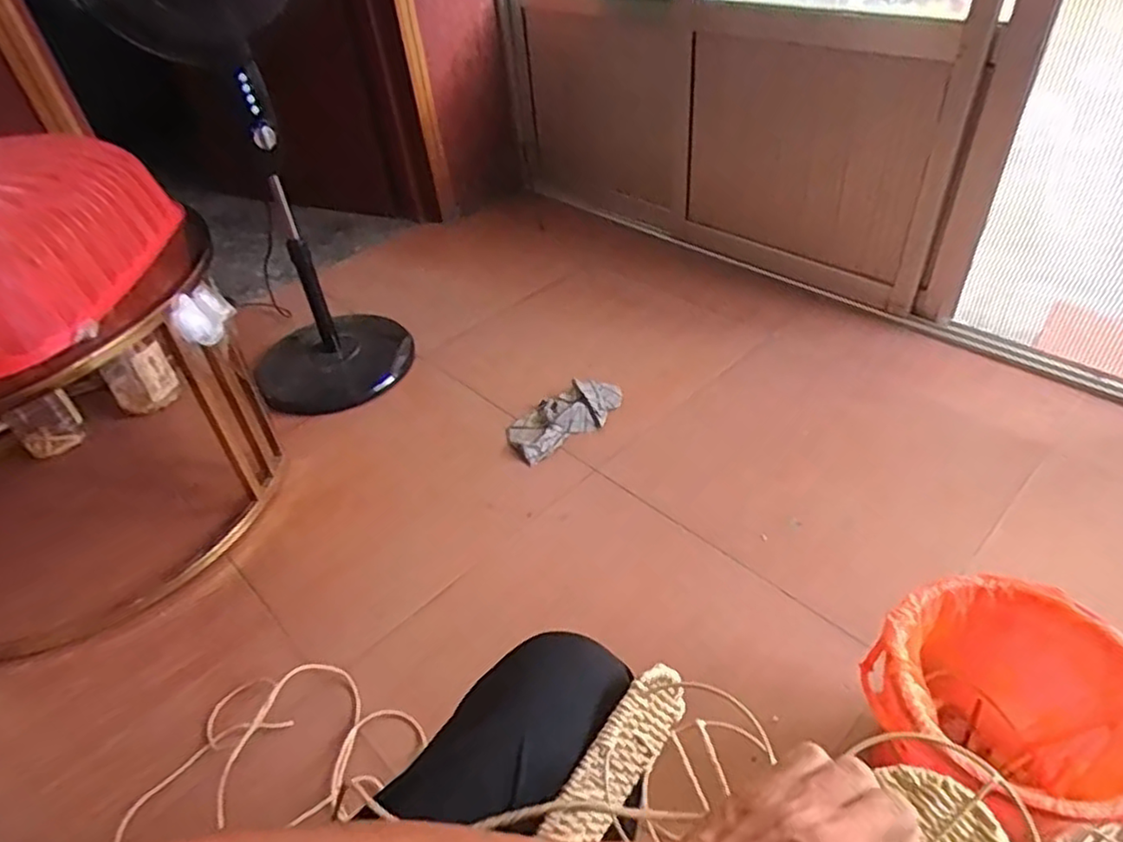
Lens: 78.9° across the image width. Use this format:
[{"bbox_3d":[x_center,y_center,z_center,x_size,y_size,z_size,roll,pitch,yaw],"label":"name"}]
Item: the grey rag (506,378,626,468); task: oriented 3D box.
[{"bbox_3d":[0.012,-0.014,1.453,0.283,0.035,0.135,-29,45,-24],"label":"grey rag"}]

